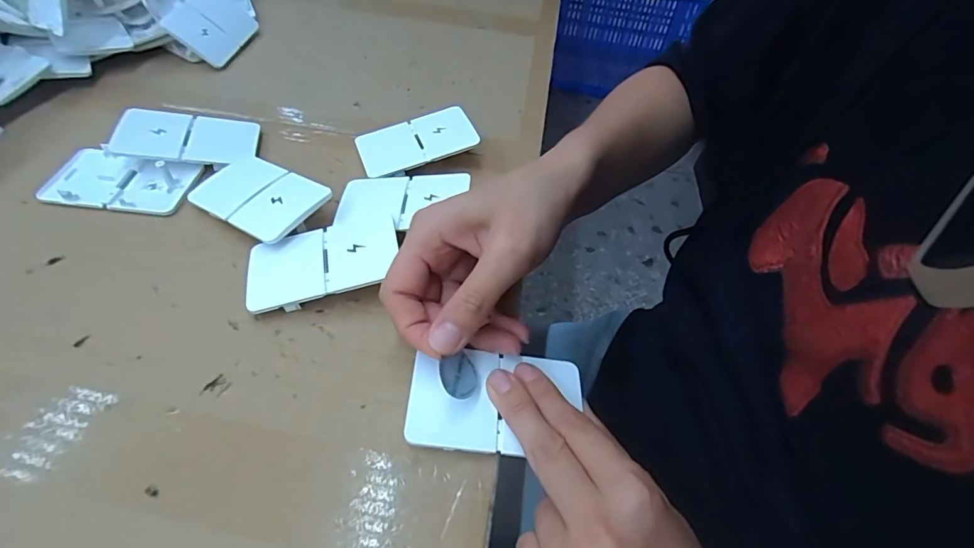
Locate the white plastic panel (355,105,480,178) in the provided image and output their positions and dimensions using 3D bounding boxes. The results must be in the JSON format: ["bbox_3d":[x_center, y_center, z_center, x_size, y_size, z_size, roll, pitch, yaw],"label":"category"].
[{"bbox_3d":[-0.054,-0.101,0.358,0.087,0.005,0.052,-21,56,-2],"label":"white plastic panel"}]

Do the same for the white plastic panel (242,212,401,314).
[{"bbox_3d":[-0.096,-0.008,0.277,0.086,0.005,0.054,-17,50,-8],"label":"white plastic panel"}]

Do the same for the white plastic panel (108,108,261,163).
[{"bbox_3d":[-0.212,-0.099,0.338,0.089,0.006,0.053,0,49,-20],"label":"white plastic panel"}]

